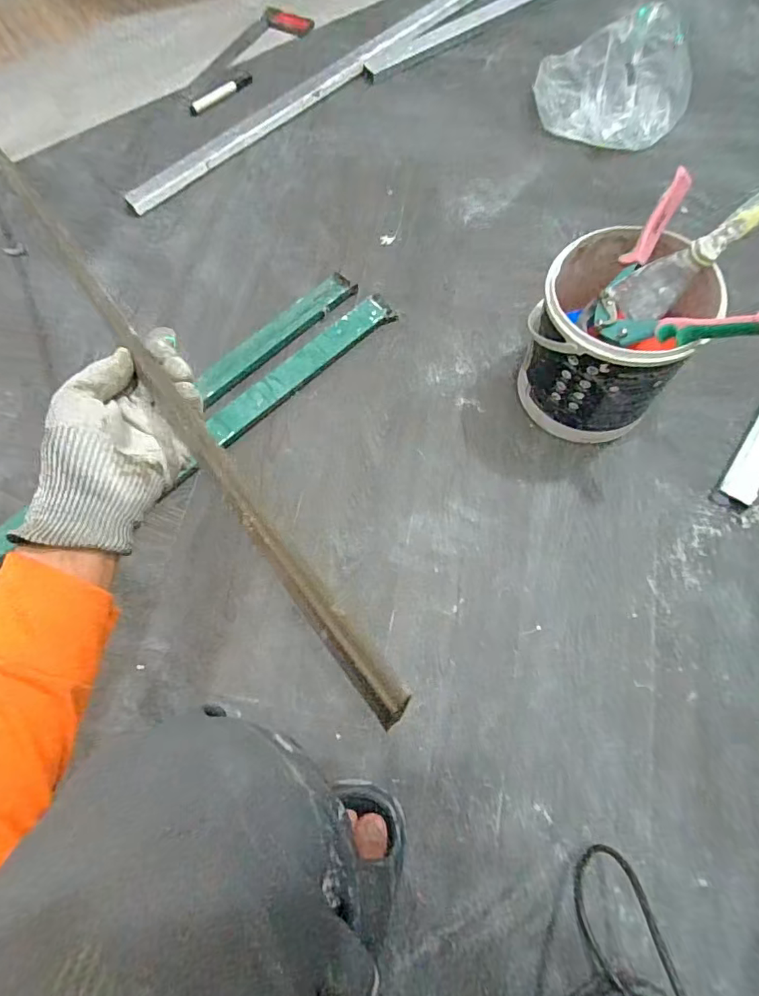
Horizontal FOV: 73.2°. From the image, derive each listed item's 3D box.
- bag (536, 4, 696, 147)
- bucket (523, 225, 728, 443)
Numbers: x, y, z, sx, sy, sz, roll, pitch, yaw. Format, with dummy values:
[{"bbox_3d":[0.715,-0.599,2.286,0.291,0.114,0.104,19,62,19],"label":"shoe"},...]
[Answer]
[{"bbox_3d":[0.394,-0.702,0.859,0.247,0.092,0.202,21,72,9],"label":"bag"},{"bbox_3d":[0.276,-0.191,0.632,0.170,0.200,0.184,-1,70,2],"label":"bucket"}]

